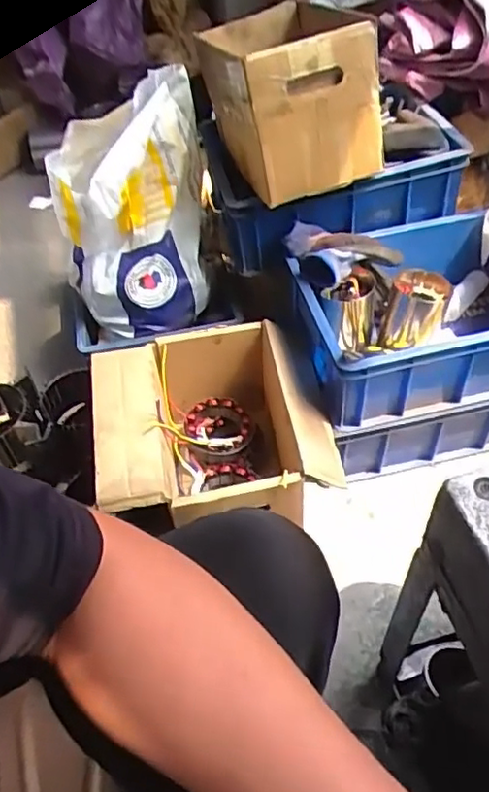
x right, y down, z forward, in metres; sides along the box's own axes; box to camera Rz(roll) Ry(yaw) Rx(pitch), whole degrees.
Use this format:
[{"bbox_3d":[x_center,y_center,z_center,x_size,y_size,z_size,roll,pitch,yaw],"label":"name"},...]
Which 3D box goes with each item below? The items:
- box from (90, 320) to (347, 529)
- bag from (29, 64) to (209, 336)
[{"bbox_3d":[-0.046,0.068,0.967,0.328,0.203,0.300,-9,49,-4],"label":"box"},{"bbox_3d":[-0.181,-0.284,1.012,0.219,0.338,0.234,-2,49,2],"label":"bag"}]

